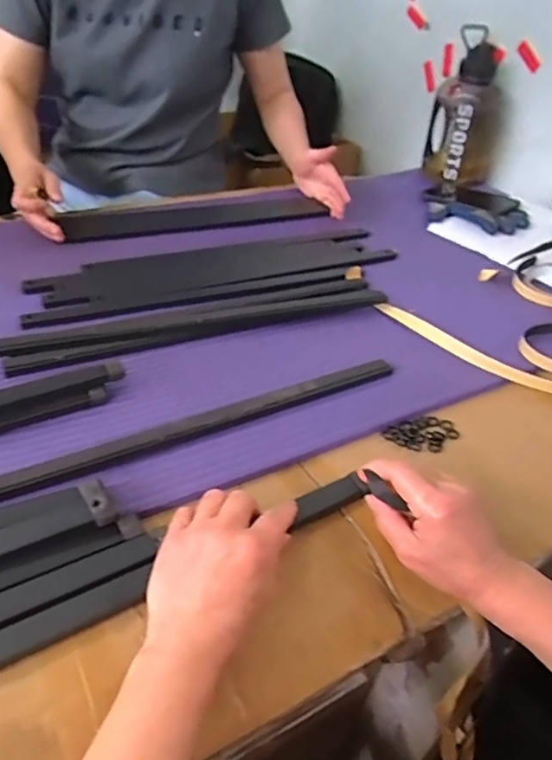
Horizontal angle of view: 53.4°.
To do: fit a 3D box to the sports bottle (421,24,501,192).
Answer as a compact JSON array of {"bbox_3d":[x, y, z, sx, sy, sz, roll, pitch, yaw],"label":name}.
[{"bbox_3d":[0.352,-0.498,1.045,0.105,0.248,0.128,-20,44,-30],"label":"sports bottle"}]

